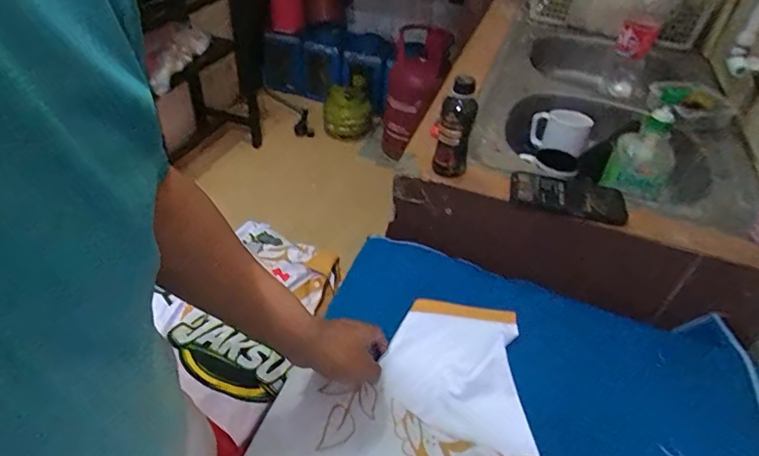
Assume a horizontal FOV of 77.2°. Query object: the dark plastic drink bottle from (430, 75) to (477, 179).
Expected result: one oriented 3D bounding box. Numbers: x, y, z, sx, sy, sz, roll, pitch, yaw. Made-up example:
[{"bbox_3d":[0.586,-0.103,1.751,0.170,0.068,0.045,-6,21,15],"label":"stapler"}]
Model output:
[{"bbox_3d":[0.111,-0.146,0.691,0.054,0.143,0.051,8,42,3],"label":"dark plastic drink bottle"}]

